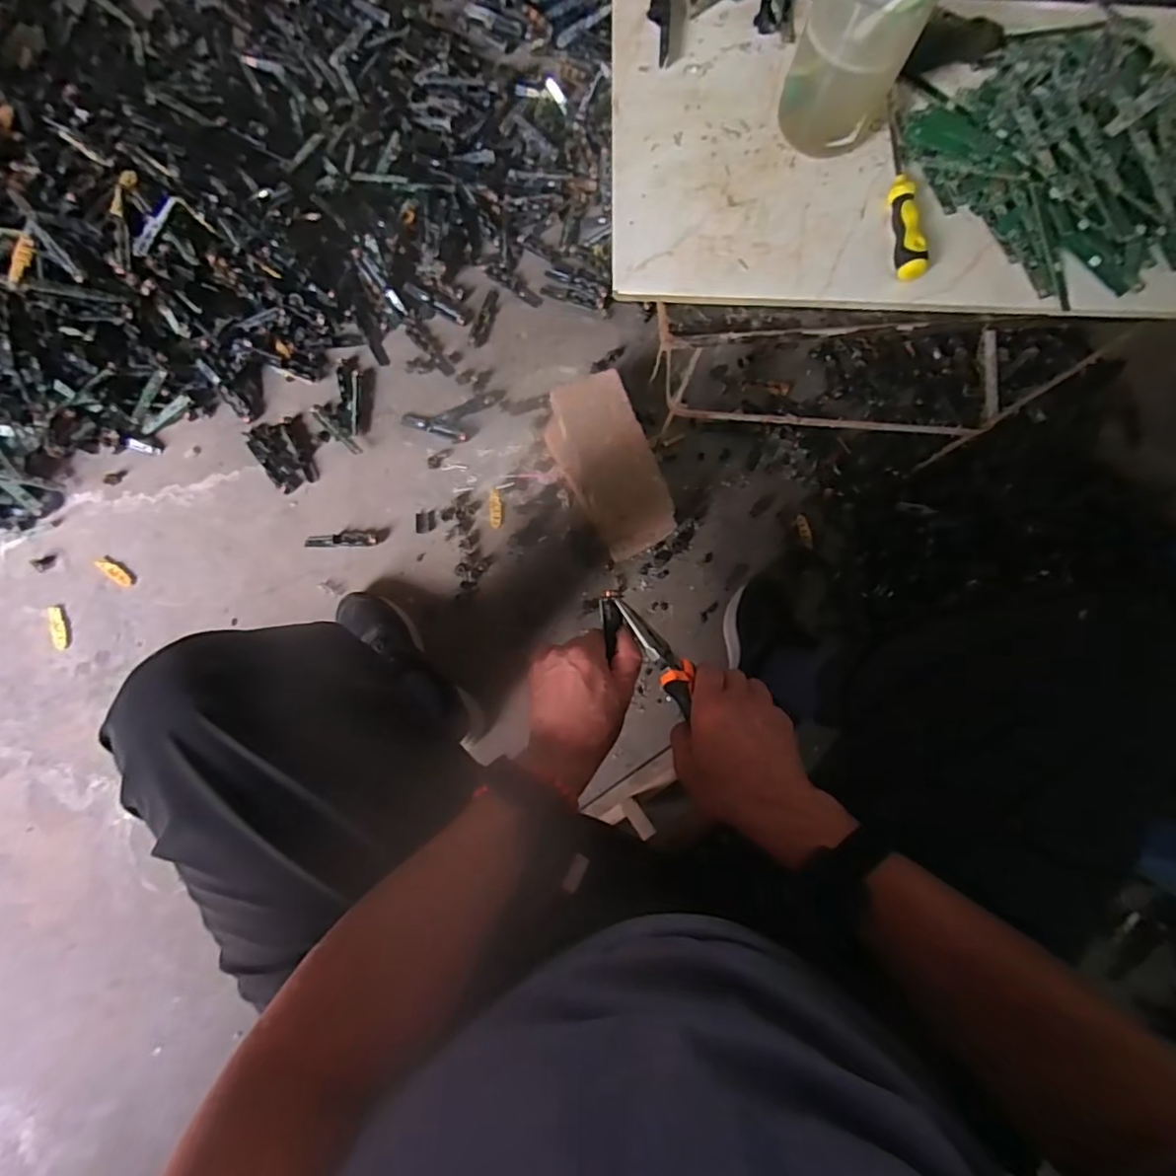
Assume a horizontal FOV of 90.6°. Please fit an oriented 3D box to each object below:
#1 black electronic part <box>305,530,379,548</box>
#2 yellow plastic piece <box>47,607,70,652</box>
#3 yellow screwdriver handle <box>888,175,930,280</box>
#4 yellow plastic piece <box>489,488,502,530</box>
[{"bbox_3d":[-0.358,-0.071,0.849,0.097,0.016,0.025,0,83,-6],"label":"black electronic part"},{"bbox_3d":[-0.736,0.056,0.810,0.018,0.008,0.063,-17,80,-6],"label":"yellow plastic piece"},{"bbox_3d":[0.241,-0.276,0.439,0.018,0.021,0.081,-6,79,-4],"label":"yellow screwdriver handle"},{"bbox_3d":[-0.137,-0.118,0.865,0.017,0.006,0.061,-4,84,-6],"label":"yellow plastic piece"}]

